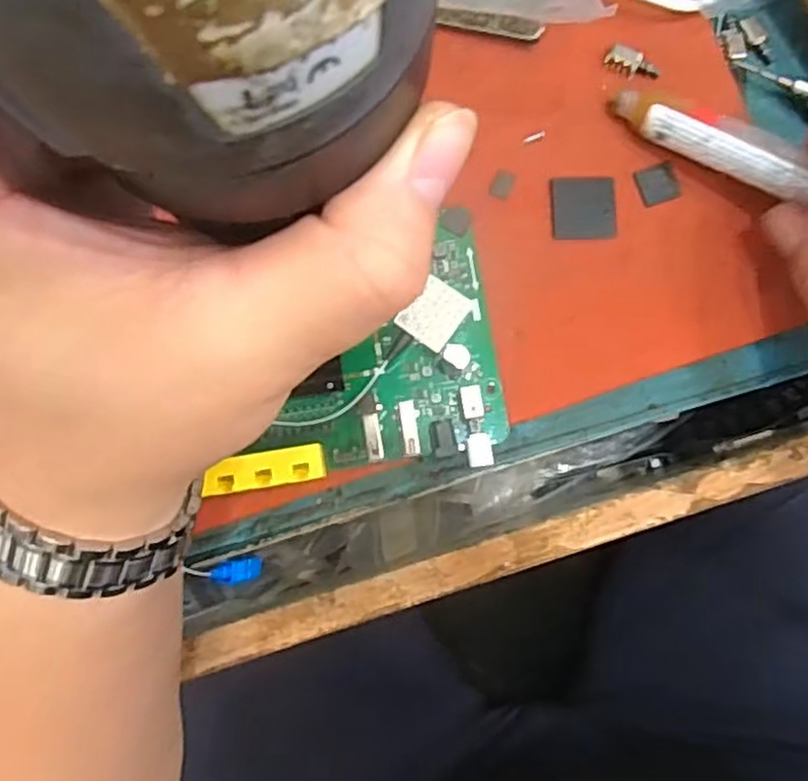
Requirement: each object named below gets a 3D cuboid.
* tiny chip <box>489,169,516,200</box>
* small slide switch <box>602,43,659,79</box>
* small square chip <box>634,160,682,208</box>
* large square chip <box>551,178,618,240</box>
[{"bbox_3d":[0.039,-0.082,0.288,0.008,0.004,0.011,21,83,2],"label":"tiny chip"},{"bbox_3d":[0.092,-0.132,0.289,0.021,0.004,0.011,32,83,6],"label":"small slide switch"},{"bbox_3d":[0.101,-0.082,0.285,0.017,0.004,0.016,-18,82,-2],"label":"small square chip"},{"bbox_3d":[0.072,-0.072,0.284,0.025,0.004,0.025,0,81,1],"label":"large square chip"}]

